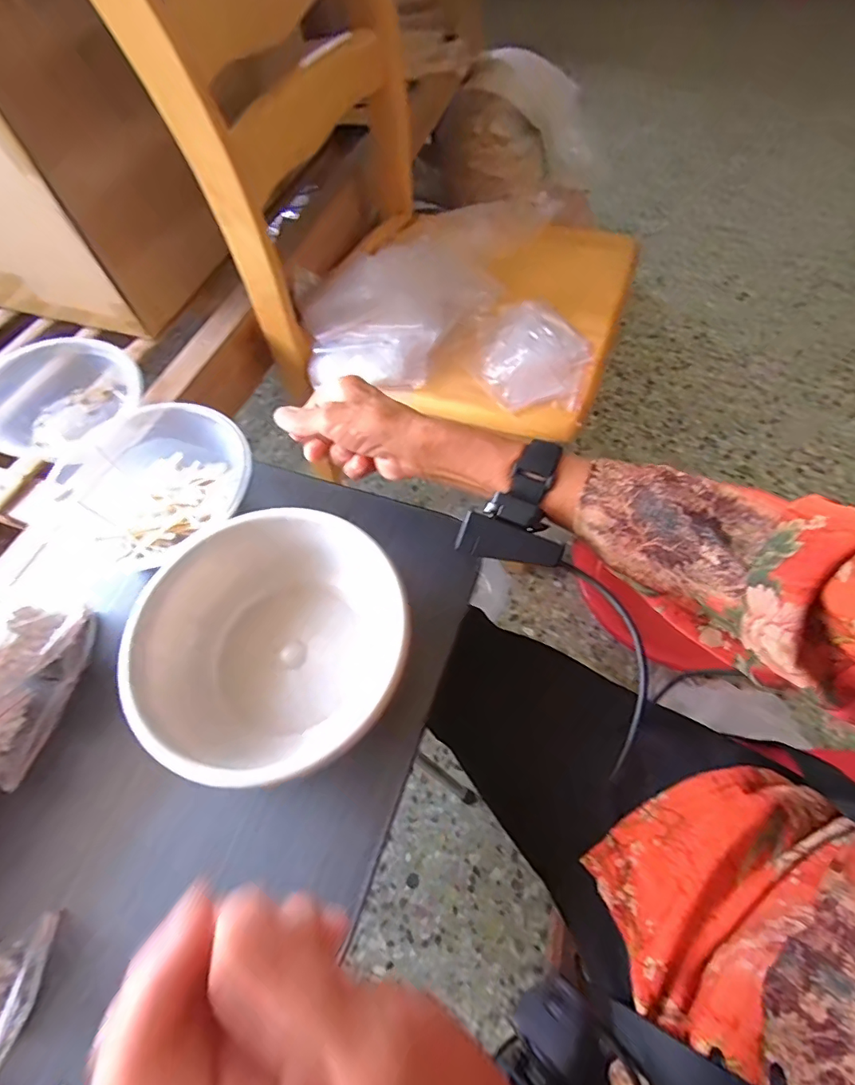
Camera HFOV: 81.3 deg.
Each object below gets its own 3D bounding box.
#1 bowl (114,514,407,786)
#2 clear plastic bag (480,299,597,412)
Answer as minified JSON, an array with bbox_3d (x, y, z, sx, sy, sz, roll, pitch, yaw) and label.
[{"bbox_3d":[-0.097,0.074,0.368,0.167,0.064,0.183,-1,61,2],"label":"bowl"},{"bbox_3d":[0.141,-0.240,0.641,0.131,0.019,0.178,15,62,11],"label":"clear plastic bag"}]

